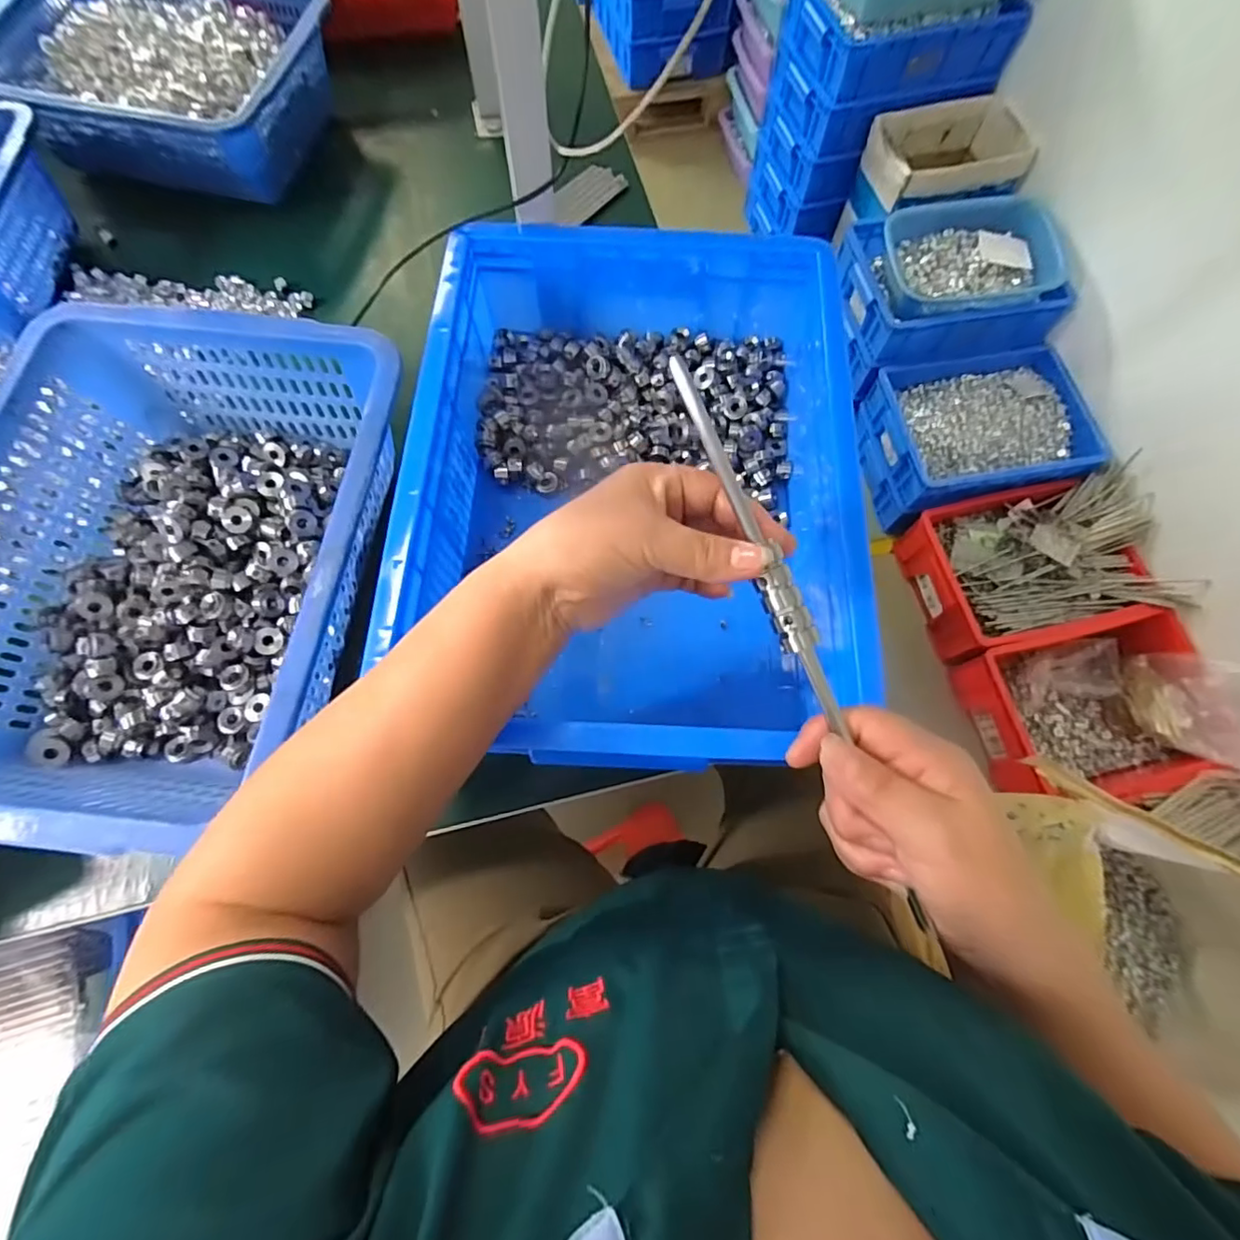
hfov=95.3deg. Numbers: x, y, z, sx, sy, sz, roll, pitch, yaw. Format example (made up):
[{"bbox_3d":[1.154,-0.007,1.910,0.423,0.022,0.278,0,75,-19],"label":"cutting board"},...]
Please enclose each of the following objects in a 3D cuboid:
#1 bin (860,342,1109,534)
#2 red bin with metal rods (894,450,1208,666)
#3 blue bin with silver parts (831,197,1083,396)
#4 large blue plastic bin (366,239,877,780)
[{"bbox_3d":[0.810,-0.418,1.293,0.460,0.159,0.330,-12,72,-6],"label":"bin"},{"bbox_3d":[0.885,-0.121,1.211,0.473,0.162,0.329,-10,72,-5],"label":"red bin with metal rods"},{"bbox_3d":[0.737,-0.744,1.256,0.438,0.164,0.304,-10,71,-5],"label":"blue bin with silver parts"},{"bbox_3d":[0.007,-0.114,0.434,0.303,0.107,0.397,3,71,-1],"label":"large blue plastic bin"}]

